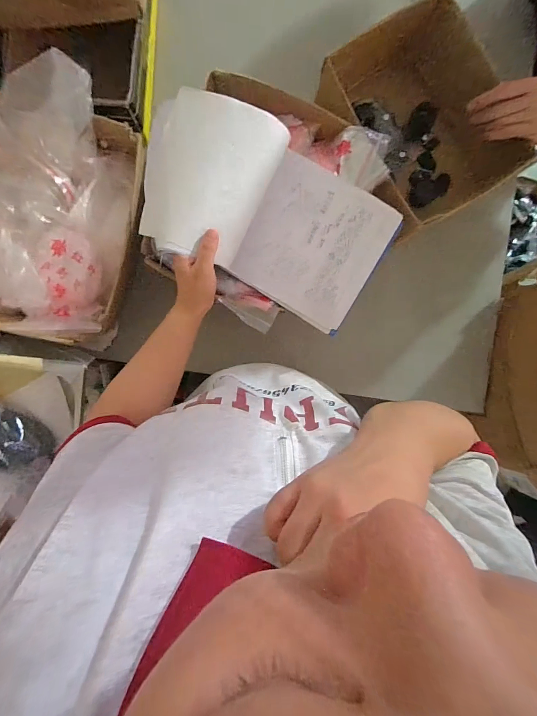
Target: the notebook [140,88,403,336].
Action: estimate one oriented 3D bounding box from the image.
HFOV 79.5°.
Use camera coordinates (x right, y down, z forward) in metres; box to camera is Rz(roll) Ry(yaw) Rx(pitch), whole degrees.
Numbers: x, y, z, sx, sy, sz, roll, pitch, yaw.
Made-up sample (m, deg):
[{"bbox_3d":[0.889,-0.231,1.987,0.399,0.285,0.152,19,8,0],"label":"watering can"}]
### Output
[{"bbox_3d":[0.000,-0.213,0.472,0.365,0.087,0.225,23,89,-4],"label":"notebook"}]

